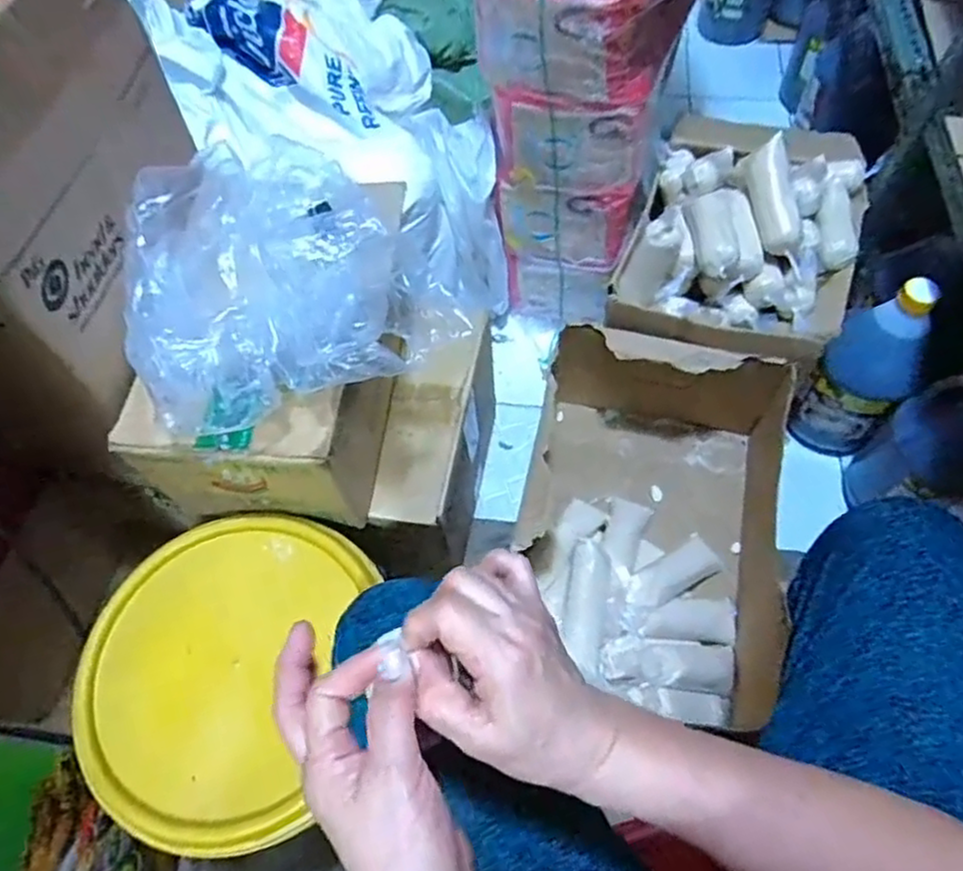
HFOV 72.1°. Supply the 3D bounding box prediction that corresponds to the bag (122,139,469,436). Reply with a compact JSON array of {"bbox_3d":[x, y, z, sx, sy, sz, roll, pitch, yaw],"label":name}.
[{"bbox_3d":[-0.185,-0.147,0.594,0.268,0.112,0.244,-28,64,-11],"label":"bag"}]

